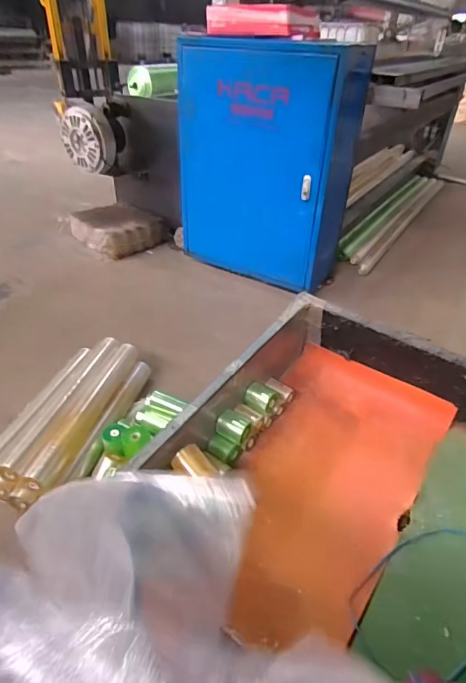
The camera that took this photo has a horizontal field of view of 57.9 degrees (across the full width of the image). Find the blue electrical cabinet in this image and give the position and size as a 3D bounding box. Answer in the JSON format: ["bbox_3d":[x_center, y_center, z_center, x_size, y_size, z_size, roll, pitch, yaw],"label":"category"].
[{"bbox_3d":[0.127,-0.723,1.791,0.680,0.903,0.329,23,41,26],"label":"blue electrical cabinet"}]

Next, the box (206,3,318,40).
[{"bbox_3d":[0.110,-1.113,1.466,0.344,0.082,0.232,20,40,22],"label":"box"}]

